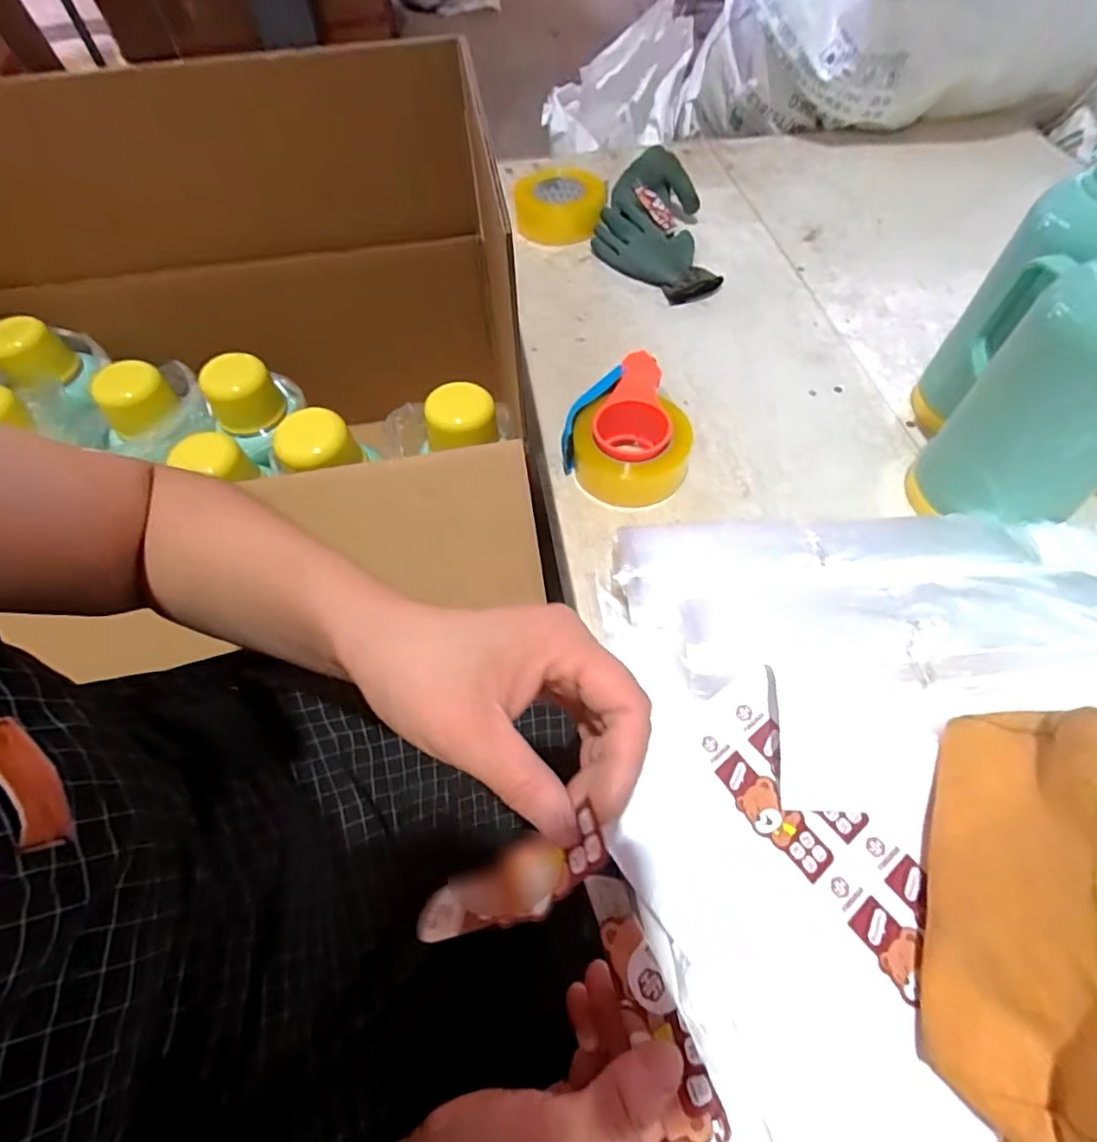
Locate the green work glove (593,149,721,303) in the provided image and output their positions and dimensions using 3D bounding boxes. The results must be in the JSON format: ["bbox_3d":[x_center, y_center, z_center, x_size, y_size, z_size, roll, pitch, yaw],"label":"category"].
[{"bbox_3d":[0.150,-0.500,0.826,0.165,0.070,0.273,-4,57,0],"label":"green work glove"}]

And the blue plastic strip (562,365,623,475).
[{"bbox_3d":[0.040,-0.165,0.606,0.022,0.037,0.122,30,91,19],"label":"blue plastic strip"}]

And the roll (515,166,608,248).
[{"bbox_3d":[0.018,-0.566,0.889,0.132,0.060,0.132,-1,57,2],"label":"roll"}]

